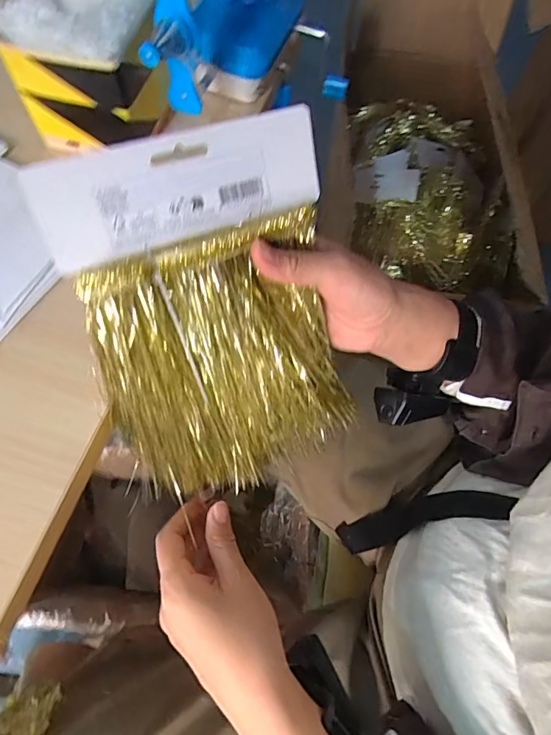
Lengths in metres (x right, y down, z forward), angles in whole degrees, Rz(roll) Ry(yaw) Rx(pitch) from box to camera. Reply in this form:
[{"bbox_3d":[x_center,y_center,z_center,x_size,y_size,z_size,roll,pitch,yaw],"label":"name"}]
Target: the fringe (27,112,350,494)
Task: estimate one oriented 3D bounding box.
[{"bbox_3d":[-0.033,-0.024,0.288,0.159,0.234,0.021,-20,28,-15],"label":"fringe"}]

